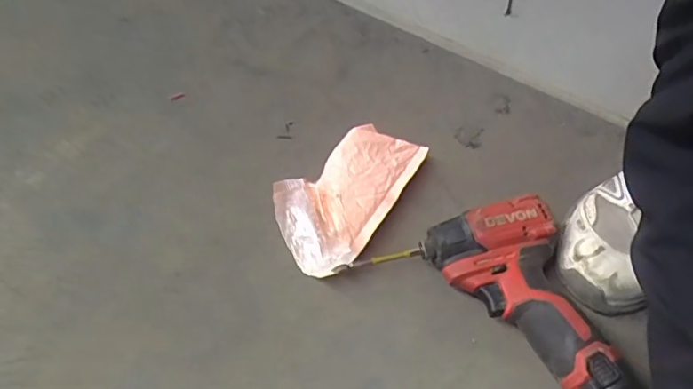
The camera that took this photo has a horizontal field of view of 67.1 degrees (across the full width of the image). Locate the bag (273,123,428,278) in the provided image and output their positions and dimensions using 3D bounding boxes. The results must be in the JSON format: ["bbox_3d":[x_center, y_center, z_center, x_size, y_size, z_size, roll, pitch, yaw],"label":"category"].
[{"bbox_3d":[0.005,-0.004,0.527,0.096,0.029,0.180,35,61,23],"label":"bag"}]

